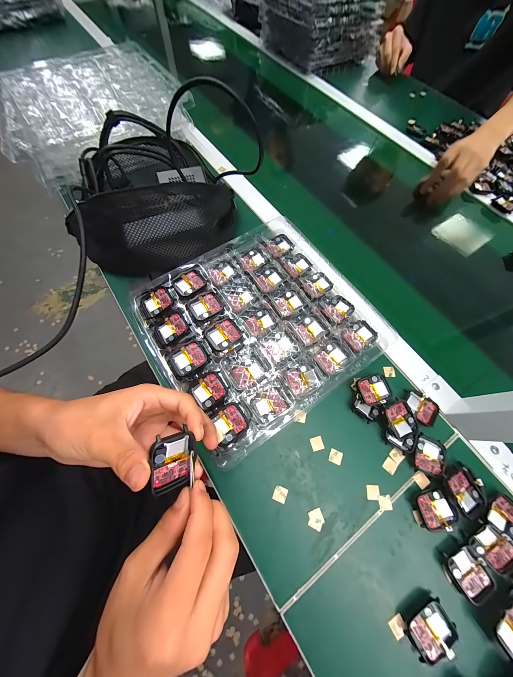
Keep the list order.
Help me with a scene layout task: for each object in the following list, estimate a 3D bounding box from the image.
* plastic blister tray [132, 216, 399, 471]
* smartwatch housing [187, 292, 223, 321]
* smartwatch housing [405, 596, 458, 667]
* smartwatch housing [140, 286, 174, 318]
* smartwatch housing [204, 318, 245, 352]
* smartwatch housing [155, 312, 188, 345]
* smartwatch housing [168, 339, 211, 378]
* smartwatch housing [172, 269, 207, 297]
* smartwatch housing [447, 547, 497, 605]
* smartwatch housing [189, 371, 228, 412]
[{"bbox_3d":[0.006,-0.022,0.323,0.287,0.044,0.266,-33,73,-14],"label":"plastic blister tray"},{"bbox_3d":[-0.071,-0.045,0.307,0.043,0.004,0.036,-30,72,-13],"label":"smartwatch housing"},{"bbox_3d":[0.175,0.293,0.221,0.046,0.014,0.037,-26,72,-12],"label":"smartwatch housing"},{"bbox_3d":[-0.141,-0.050,0.314,0.043,0.014,0.038,-30,72,-13],"label":"smartwatch housing"},{"bbox_3d":[-0.043,-0.004,0.294,0.043,0.011,0.038,-33,73,-14],"label":"smartwatch housing"},{"bbox_3d":[-0.116,-0.013,0.300,0.041,0.013,0.034,-31,73,-14],"label":"smartwatch housing"},{"bbox_3d":[-0.086,0.027,0.286,0.047,0.008,0.040,-32,73,-14],"label":"smartwatch housing"},{"bbox_3d":[-0.097,-0.082,0.320,0.043,0.005,0.036,-40,75,-16],"label":"smartwatch housing"},{"bbox_3d":[0.231,0.254,0.239,0.036,0.009,0.041,-25,71,-12],"label":"smartwatch housing"},{"bbox_3d":[-0.057,0.063,0.268,0.040,0.008,0.037,-33,73,-14],"label":"smartwatch housing"}]

